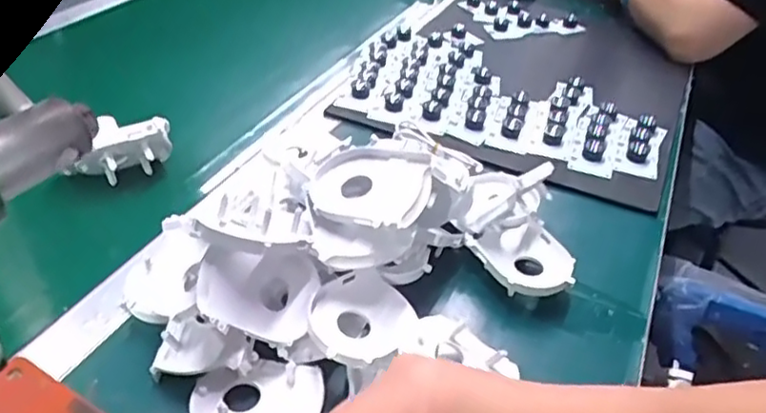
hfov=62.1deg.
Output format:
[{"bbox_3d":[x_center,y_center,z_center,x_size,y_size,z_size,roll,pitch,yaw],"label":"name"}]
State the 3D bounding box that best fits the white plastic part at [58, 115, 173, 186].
[{"bbox_3d":[-0.243,-0.053,0.579,0.095,0.054,0.040,-1,38,-9],"label":"white plastic part"}]

